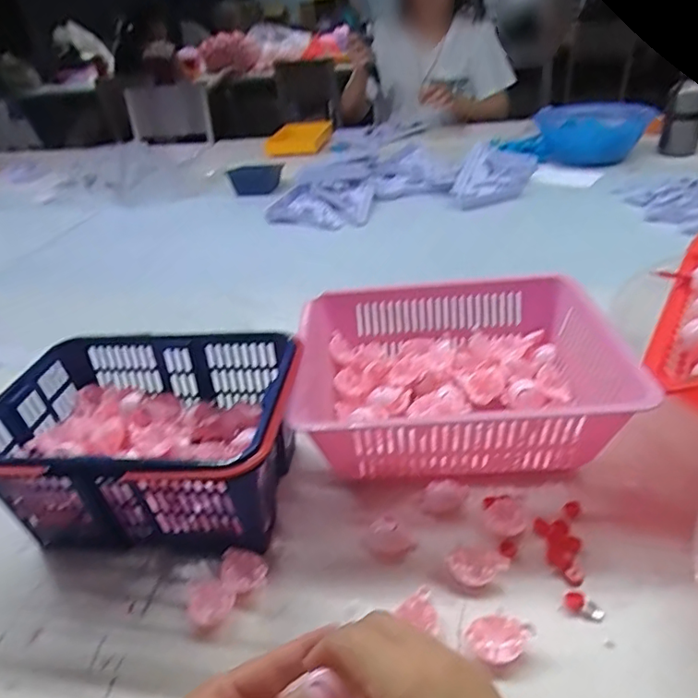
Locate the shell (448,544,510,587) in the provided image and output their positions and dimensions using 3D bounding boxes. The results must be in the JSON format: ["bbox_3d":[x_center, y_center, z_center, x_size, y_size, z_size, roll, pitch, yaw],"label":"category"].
[{"bbox_3d":[0.090,0.151,0.380,0.035,0.014,0.029,-20,36,-22],"label":"shell"}]

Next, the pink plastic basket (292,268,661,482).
[{"bbox_3d":[0.093,0.029,0.492,0.265,0.092,0.211,-4,33,1],"label":"pink plastic basket"}]

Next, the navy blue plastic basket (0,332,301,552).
[{"bbox_3d":[-0.157,0.078,0.447,0.231,0.113,0.168,-1,34,7],"label":"navy blue plastic basket"}]

